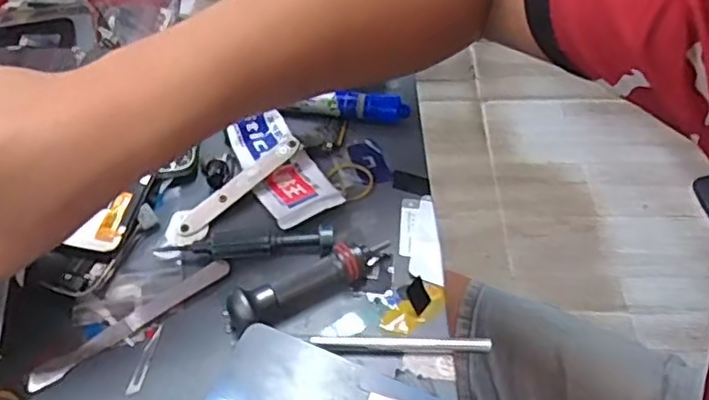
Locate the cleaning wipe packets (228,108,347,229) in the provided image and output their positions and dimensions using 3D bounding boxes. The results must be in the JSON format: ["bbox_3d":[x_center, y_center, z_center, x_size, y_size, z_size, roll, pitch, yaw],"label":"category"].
[{"bbox_3d":[-0.049,-0.022,0.417,0.045,0.017,0.091,-30,54,-18],"label":"cleaning wipe packets"}]

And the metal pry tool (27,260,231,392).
[{"bbox_3d":[-0.122,0.067,0.353,0.118,0.008,0.012,-33,55,-20],"label":"metal pry tool"}]

